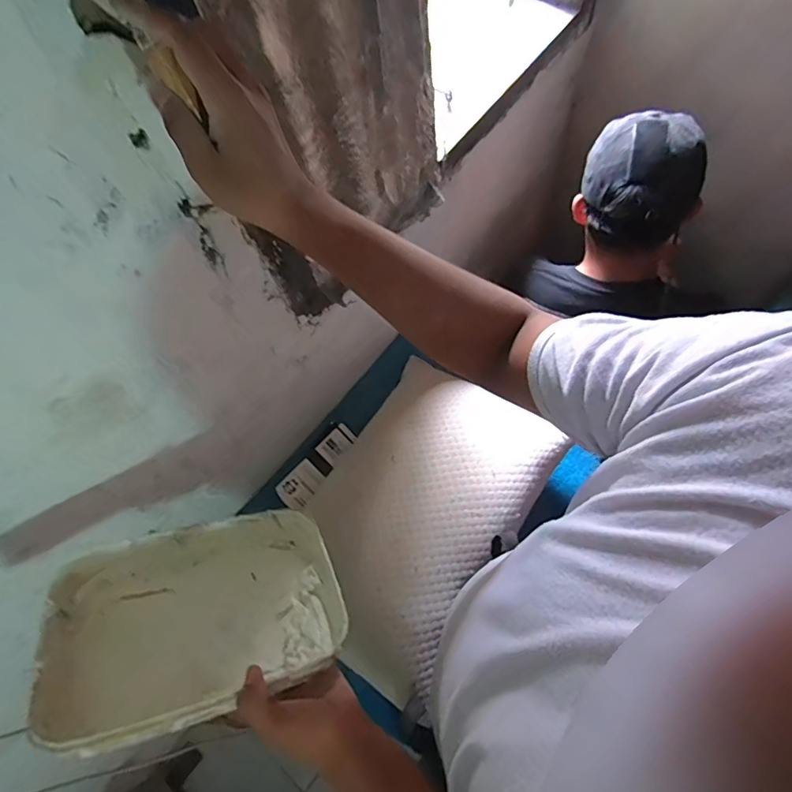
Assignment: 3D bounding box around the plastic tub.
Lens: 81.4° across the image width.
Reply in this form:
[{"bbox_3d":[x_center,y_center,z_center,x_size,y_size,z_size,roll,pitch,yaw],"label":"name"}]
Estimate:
[{"bbox_3d":[-0.200,0.227,0.485,0.268,0.070,0.215,-3,29,-24],"label":"plastic tub"}]

